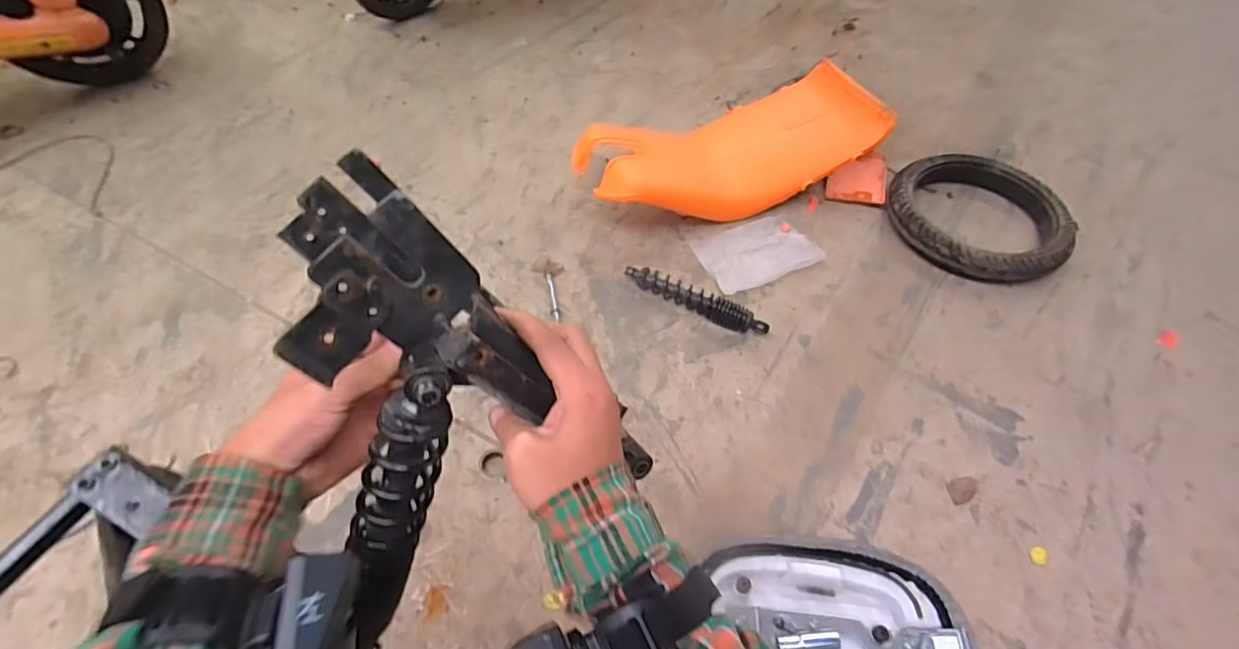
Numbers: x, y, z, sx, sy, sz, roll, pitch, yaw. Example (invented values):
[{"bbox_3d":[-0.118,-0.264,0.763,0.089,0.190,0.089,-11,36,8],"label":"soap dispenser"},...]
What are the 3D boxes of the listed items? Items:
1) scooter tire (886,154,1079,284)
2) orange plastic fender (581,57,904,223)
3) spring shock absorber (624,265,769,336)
[{"bbox_3d":[0.776,-0.235,1.241,0.328,0.092,0.350,2,53,-2],"label":"scooter tire"},{"bbox_3d":[0.253,-0.390,1.284,0.675,0.180,0.265,-18,57,-16],"label":"orange plastic fender"},{"bbox_3d":[0.148,-0.053,1.098,0.298,0.044,0.055,26,56,16],"label":"spring shock absorber"}]

